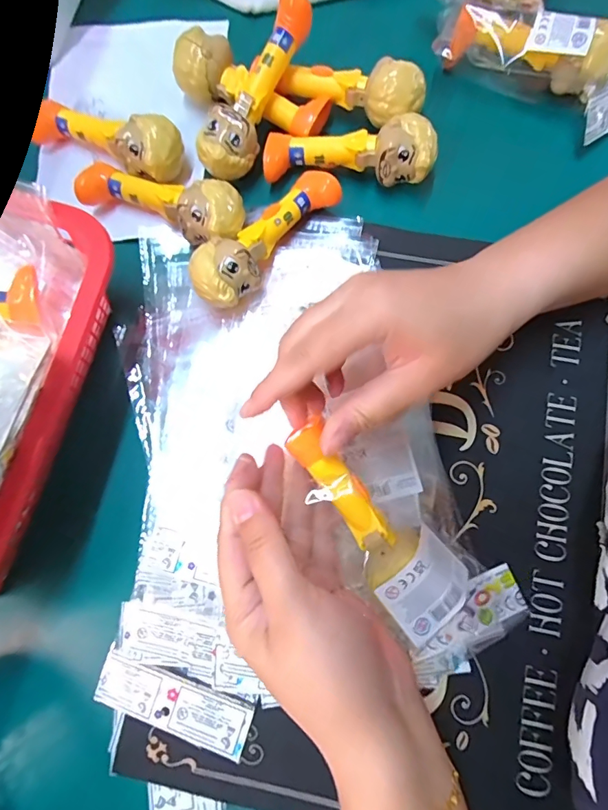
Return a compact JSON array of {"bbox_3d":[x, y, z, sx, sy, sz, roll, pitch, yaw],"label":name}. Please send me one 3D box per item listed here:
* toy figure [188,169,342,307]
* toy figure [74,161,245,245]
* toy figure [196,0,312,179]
[{"bbox_3d":[-0.025,-0.115,0.295,0.124,0.038,0.038,-44,81,-7],"label":"toy figure"},{"bbox_3d":[-0.106,-0.147,0.307,0.132,0.042,0.042,18,80,5],"label":"toy figure"},{"bbox_3d":[-0.036,-0.223,0.298,0.035,0.035,0.122,30,94,7],"label":"toy figure"}]

